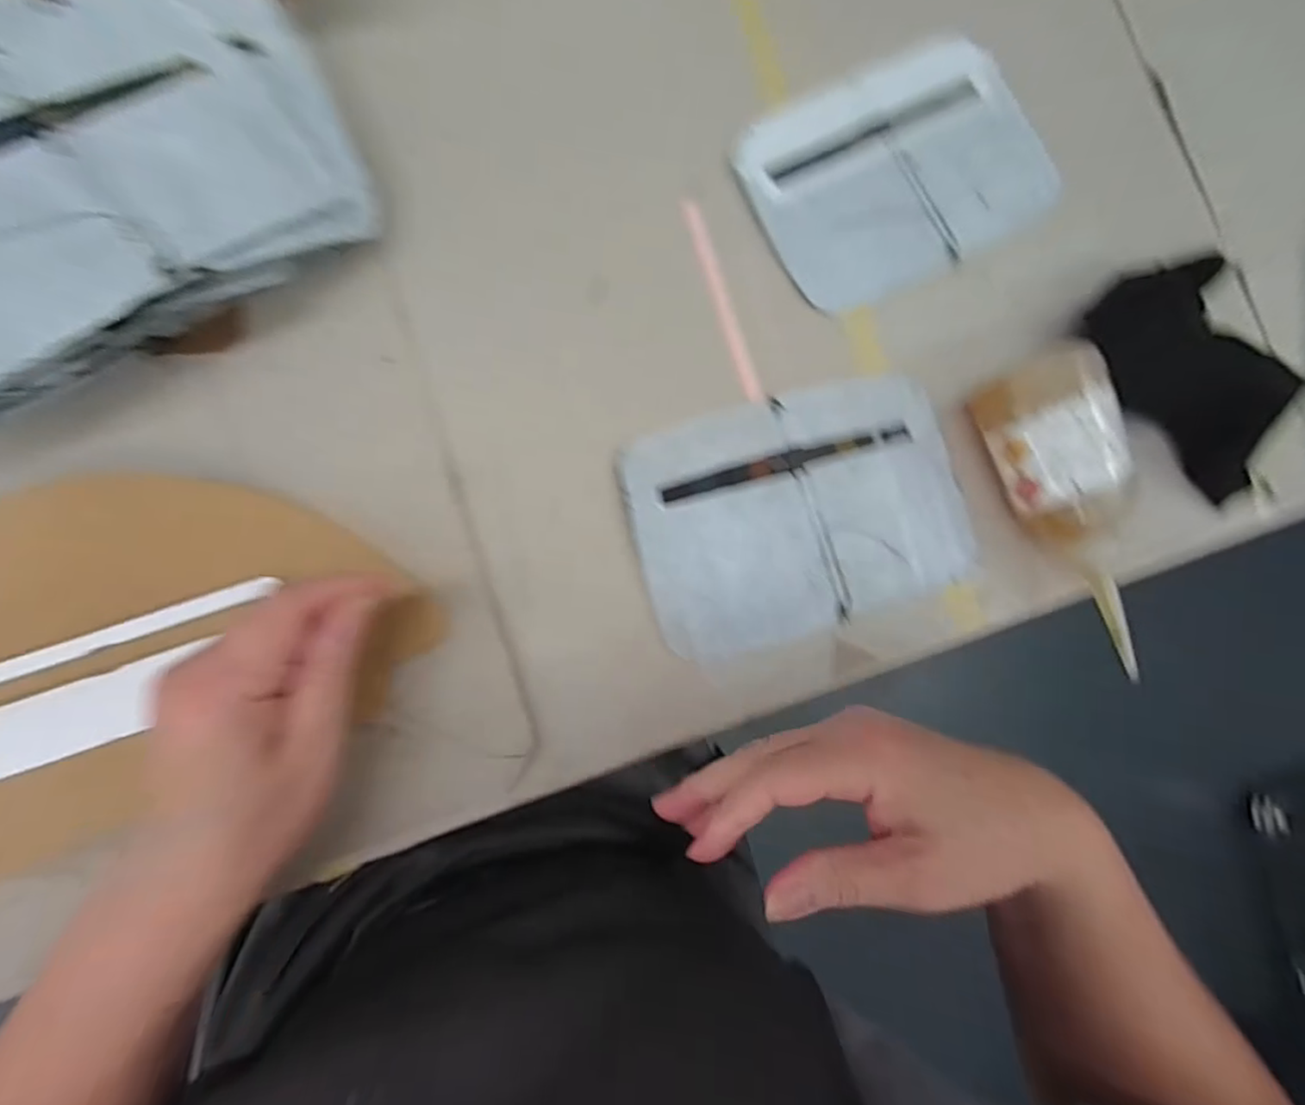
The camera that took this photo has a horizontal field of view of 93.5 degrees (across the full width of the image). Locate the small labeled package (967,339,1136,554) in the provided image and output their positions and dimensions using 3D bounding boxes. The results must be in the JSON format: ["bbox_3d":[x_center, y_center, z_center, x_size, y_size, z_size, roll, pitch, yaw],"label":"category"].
[{"bbox_3d":[0.219,-0.053,0.340,0.051,0.059,0.102,-19,88,-8],"label":"small labeled package"}]

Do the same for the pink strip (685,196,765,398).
[{"bbox_3d":[0.041,-0.147,0.359,0.008,0.004,0.124,-18,87,-8],"label":"pink strip"}]

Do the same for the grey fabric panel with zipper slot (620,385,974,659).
[{"bbox_3d":[0.086,-0.025,0.349,0.191,0.010,0.128,-13,87,-8],"label":"grey fabric panel with zipper slot"}]

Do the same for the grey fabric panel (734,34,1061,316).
[{"bbox_3d":[0.151,-0.235,0.378,0.185,0.008,0.132,-31,88,-7],"label":"grey fabric panel"}]

